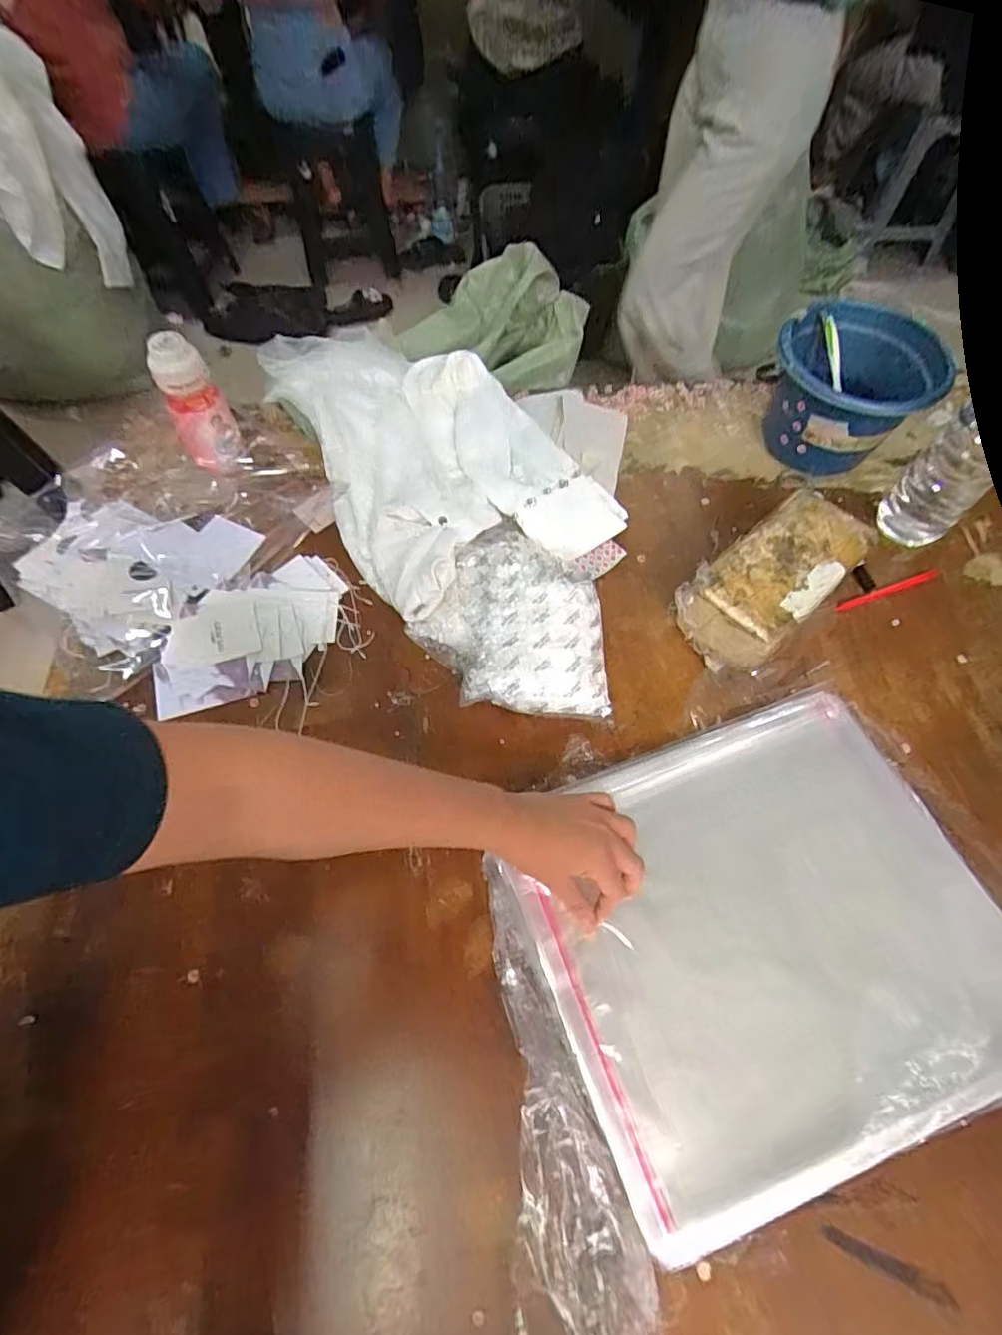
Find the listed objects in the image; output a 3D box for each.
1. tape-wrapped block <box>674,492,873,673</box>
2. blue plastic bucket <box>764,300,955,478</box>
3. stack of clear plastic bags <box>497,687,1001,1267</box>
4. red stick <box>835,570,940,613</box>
[{"bbox_3d":[0.292,-0.090,0.628,0.205,0.088,0.112,-37,67,-17],"label":"tape-wrapped block"},{"bbox_3d":[0.419,-0.336,0.725,0.167,0.147,0.170,0,61,1],"label":"blue plastic bucket"},{"bbox_3d":[0.214,0.215,0.483,0.357,0.031,0.326,-21,60,-3],"label":"stack of clear plastic bags"},{"bbox_3d":[0.441,-0.088,0.659,0.139,0.006,0.011,-19,63,-9],"label":"red stick"}]

